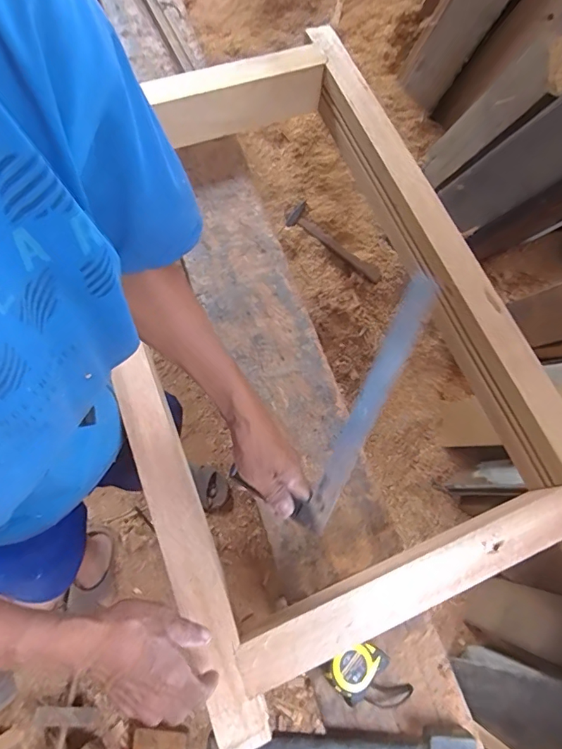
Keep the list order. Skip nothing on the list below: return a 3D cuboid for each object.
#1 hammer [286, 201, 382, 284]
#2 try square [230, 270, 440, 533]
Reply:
[{"bbox_3d":[0.145,-0.338,1.198,0.286,0.033,0.070,36,73,-8],"label":"hammer"},{"bbox_3d":[0.067,0.013,0.534,0.119,0.034,0.317,28,87,11],"label":"try square"}]

